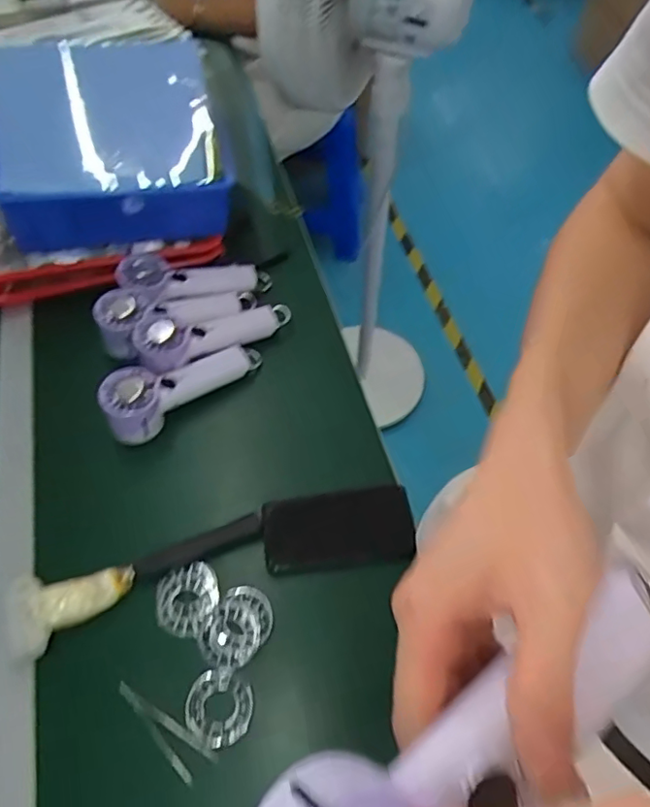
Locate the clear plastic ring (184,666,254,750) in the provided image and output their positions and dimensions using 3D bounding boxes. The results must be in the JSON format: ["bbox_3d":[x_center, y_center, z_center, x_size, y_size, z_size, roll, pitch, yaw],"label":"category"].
[{"bbox_3d":[-0.098,0.277,0.518,0.063,0.011,0.058,0,59,0],"label":"clear plastic ring"}]

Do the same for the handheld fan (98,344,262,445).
[{"bbox_3d":[-0.169,-0.024,0.687,0.203,0.063,0.064,-27,62,-30],"label":"handheld fan"}]

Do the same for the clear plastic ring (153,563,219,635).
[{"bbox_3d":[-0.137,0.194,0.564,0.059,0.010,0.067,-4,59,-2],"label":"clear plastic ring"}]

